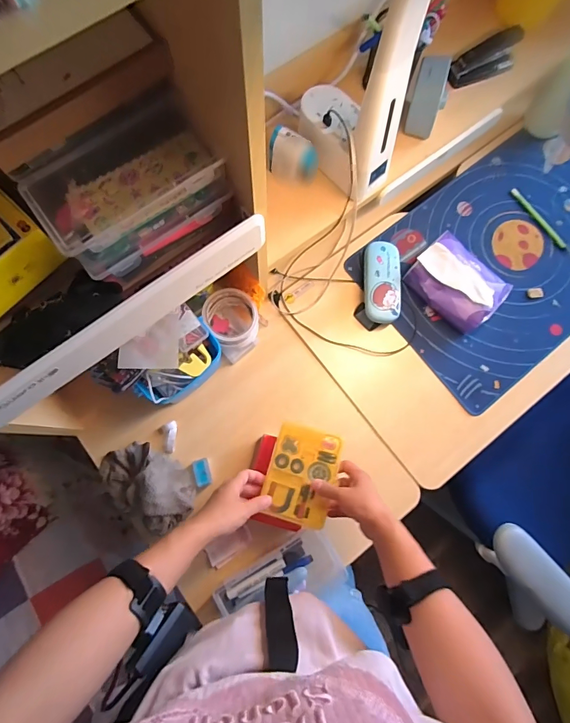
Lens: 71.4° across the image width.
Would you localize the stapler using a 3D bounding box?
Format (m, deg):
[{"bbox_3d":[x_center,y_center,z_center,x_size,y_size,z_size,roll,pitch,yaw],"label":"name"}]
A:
[{"bbox_3d":[0.345,-0.528,0.697,0.135,0.060,0.049,-29,79,-8],"label":"stapler"}]

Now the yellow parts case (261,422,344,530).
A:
[{"bbox_3d":[0.025,0.167,0.592,0.097,0.017,0.135,17,77,2],"label":"yellow parts case"}]

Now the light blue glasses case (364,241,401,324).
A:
[{"bbox_3d":[0.175,-0.142,0.719,0.065,0.045,0.159,0,77,-2],"label":"light blue glasses case"}]

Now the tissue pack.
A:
[{"bbox_3d":[0.305,-0.140,0.709,0.110,0.086,0.159,-43,82,-10],"label":"tissue pack"}]

